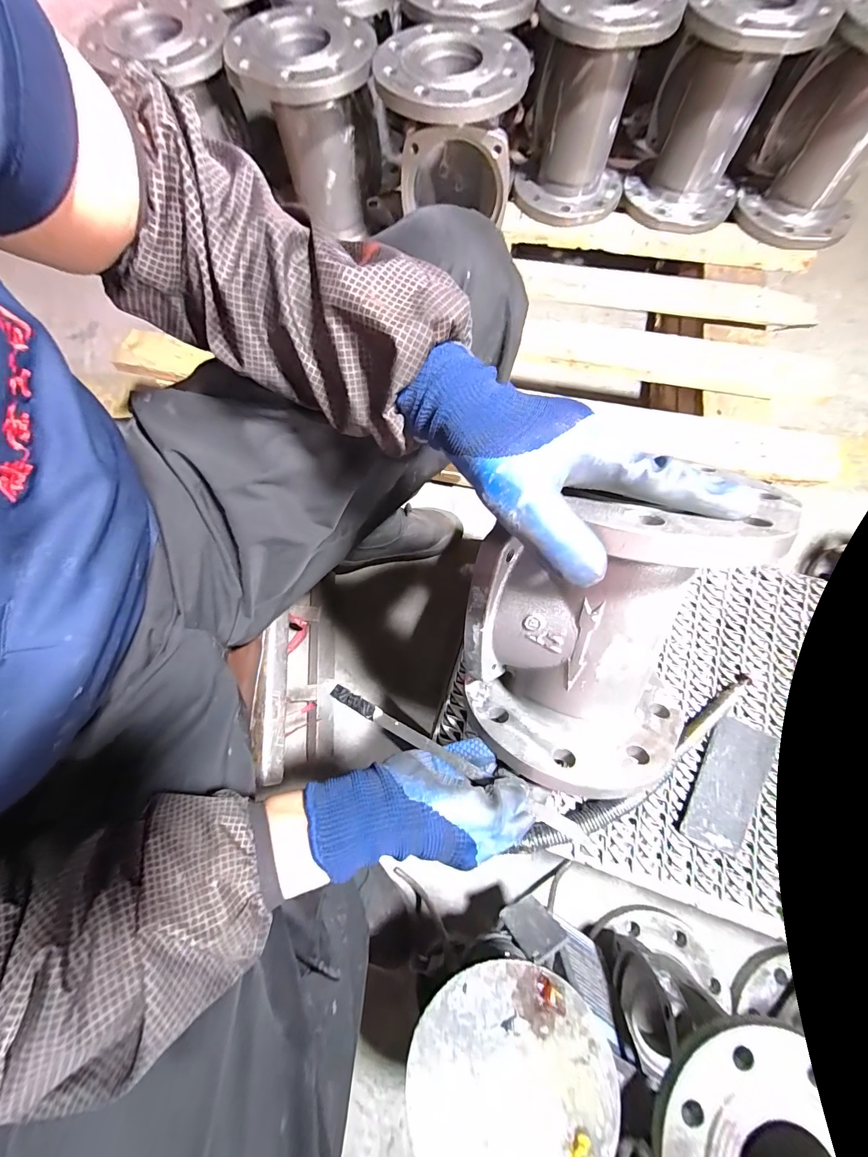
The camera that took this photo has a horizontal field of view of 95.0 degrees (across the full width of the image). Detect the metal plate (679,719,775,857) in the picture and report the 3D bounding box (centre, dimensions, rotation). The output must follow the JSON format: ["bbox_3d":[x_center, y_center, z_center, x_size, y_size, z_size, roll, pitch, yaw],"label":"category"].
[{"bbox_3d":[0.311,0.218,0.419,0.062,0.007,0.133,30,76,4],"label":"metal plate"}]

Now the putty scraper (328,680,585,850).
[{"bbox_3d":[0.009,0.154,0.347,0.250,0.010,0.015,23,74,21],"label":"putty scraper"}]

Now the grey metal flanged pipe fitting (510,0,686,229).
[{"bbox_3d":[0.237,-0.741,0.637,0.189,0.219,0.170,25,75,8],"label":"grey metal flanged pipe fitting"}]

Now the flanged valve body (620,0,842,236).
[{"bbox_3d":[0.433,-0.720,0.623,0.180,0.221,0.162,25,75,8],"label":"flanged valve body"}]

